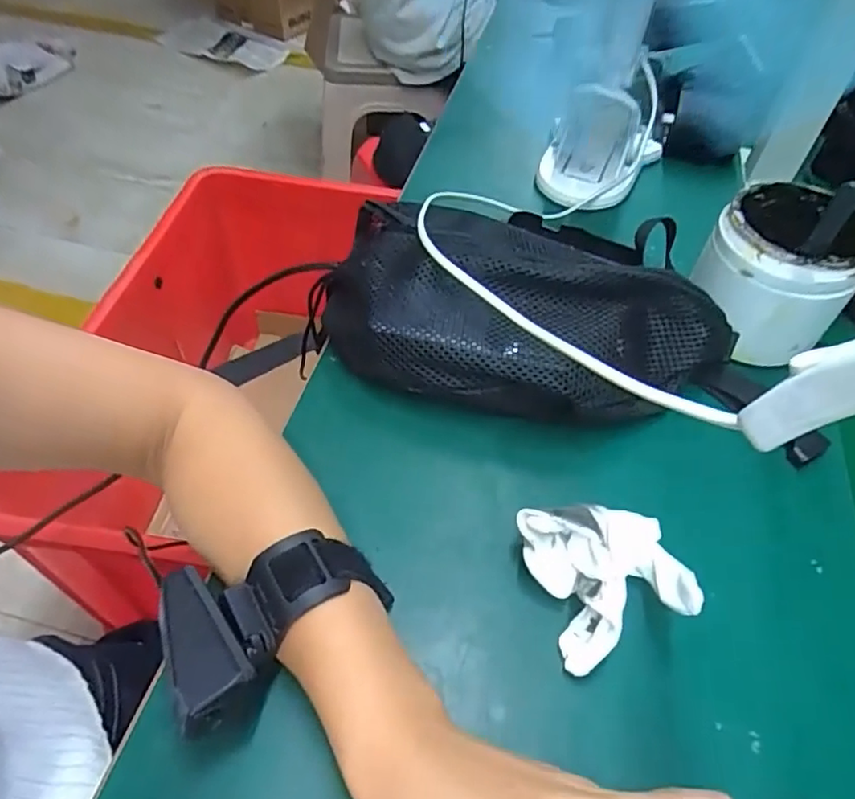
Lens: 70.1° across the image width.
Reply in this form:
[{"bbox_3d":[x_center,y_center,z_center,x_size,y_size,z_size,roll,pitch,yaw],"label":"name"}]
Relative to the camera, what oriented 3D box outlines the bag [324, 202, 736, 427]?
[{"bbox_3d":[0.061,-0.052,0.398,0.264,0.082,0.137,9,52,5],"label":"bag"}]

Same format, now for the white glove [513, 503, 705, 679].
[{"bbox_3d":[0.090,0.088,0.311,0.068,0.045,0.076,-13,49,-16],"label":"white glove"}]

